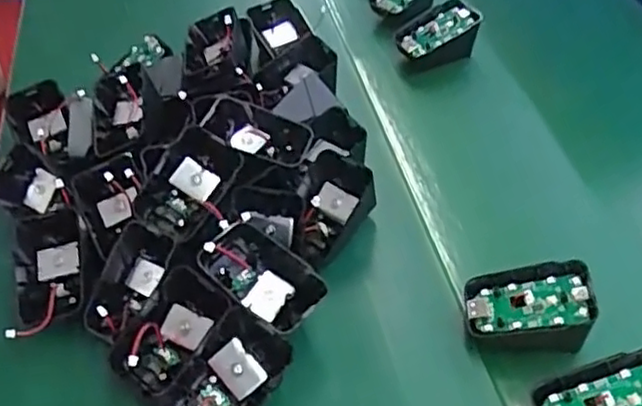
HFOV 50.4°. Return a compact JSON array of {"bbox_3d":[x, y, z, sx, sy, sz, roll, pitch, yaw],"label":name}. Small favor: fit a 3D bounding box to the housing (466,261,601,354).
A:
[{"bbox_3d":[0.116,0.059,0.388,0.067,0.034,0.044,-1,45,1],"label":"housing"}]

